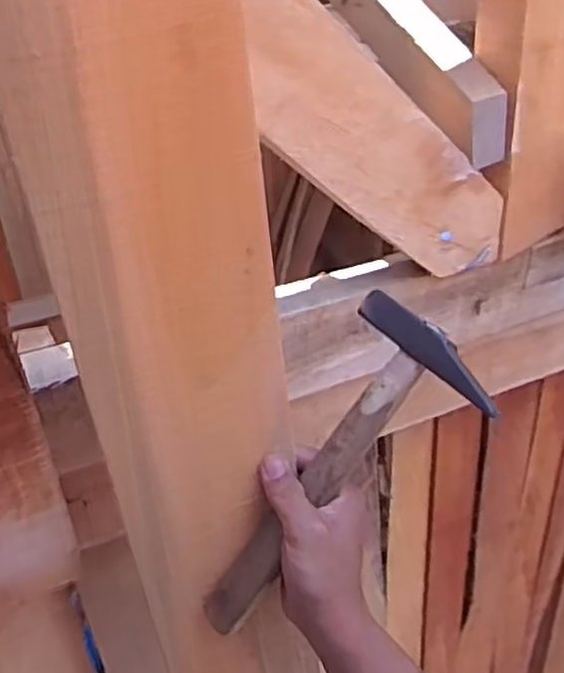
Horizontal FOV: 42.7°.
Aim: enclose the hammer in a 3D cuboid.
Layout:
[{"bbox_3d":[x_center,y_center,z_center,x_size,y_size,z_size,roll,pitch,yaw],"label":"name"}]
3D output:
[{"bbox_3d":[0.028,0.099,0.473,0.031,0.251,0.102,27,12,-40],"label":"hammer"}]

